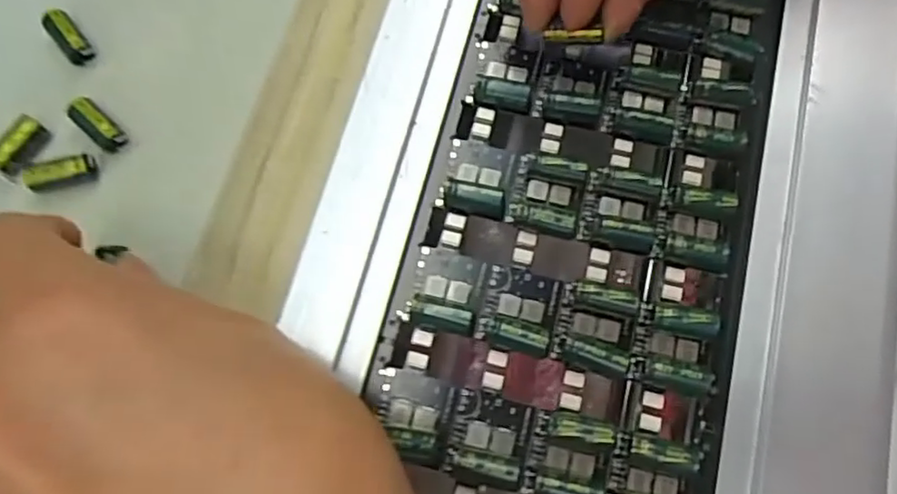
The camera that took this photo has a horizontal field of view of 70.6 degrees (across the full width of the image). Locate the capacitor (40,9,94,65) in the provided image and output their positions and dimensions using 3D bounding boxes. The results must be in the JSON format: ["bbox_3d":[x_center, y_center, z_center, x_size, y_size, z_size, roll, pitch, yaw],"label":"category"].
[{"bbox_3d":[-0.140,-0.077,0.232,0.009,0.007,0.021,-37,76,-9],"label":"capacitor"}]

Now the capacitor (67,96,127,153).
[{"bbox_3d":[-0.123,-0.042,0.222,0.023,0.010,0.009,41,78,12],"label":"capacitor"}]

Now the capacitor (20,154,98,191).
[{"bbox_3d":[-0.133,-0.025,0.217,0.022,0.008,0.008,-18,75,-6],"label":"capacitor"}]

